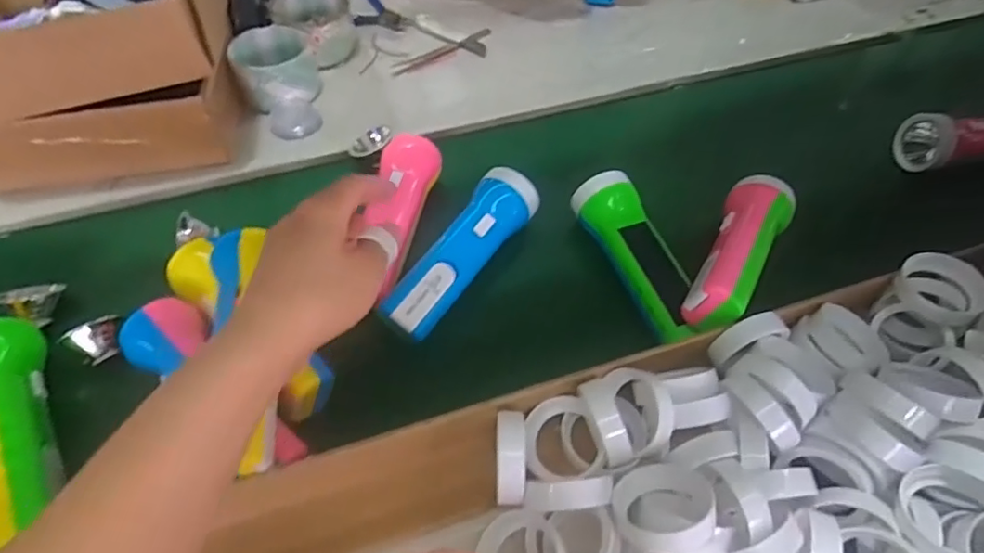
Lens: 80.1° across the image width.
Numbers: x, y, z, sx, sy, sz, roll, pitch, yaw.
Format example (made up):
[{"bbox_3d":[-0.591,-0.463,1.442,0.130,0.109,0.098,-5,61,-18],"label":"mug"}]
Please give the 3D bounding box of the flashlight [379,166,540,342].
[{"bbox_3d":[-0.023,-0.018,0.468,0.044,0.043,0.167,29,58,18],"label":"flashlight"}]

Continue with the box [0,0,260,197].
[{"bbox_3d":[-0.359,-0.209,0.540,0.231,0.151,0.196,-11,55,-10],"label":"box"}]

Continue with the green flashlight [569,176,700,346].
[{"bbox_3d":[0.115,-0.016,0.466,0.045,0.042,0.152,-16,56,-13],"label":"green flashlight"}]

